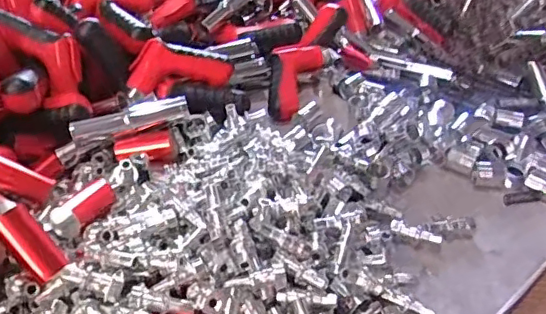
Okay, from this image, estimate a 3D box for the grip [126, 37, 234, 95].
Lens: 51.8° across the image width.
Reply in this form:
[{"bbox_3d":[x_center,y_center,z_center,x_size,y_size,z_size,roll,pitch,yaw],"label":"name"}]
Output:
[{"bbox_3d":[-0.117,-0.116,0.713,0.133,0.053,0.043,-12,40,-15],"label":"grip"}]

